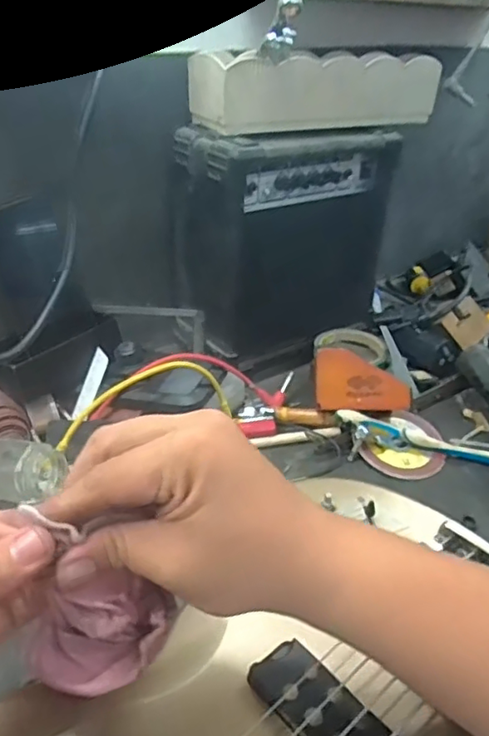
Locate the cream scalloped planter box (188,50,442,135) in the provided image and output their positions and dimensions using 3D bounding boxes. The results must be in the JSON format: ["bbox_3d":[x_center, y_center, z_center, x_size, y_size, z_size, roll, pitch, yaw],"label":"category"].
[{"bbox_3d":[0.078,-0.301,0.633,0.266,0.066,0.081,-14,36,-26],"label":"cream scalloped planter box"}]

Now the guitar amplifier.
[{"bbox_3d":[0.046,-0.158,0.696,0.235,0.222,0.117,-20,39,-33],"label":"guitar amplifier"}]

